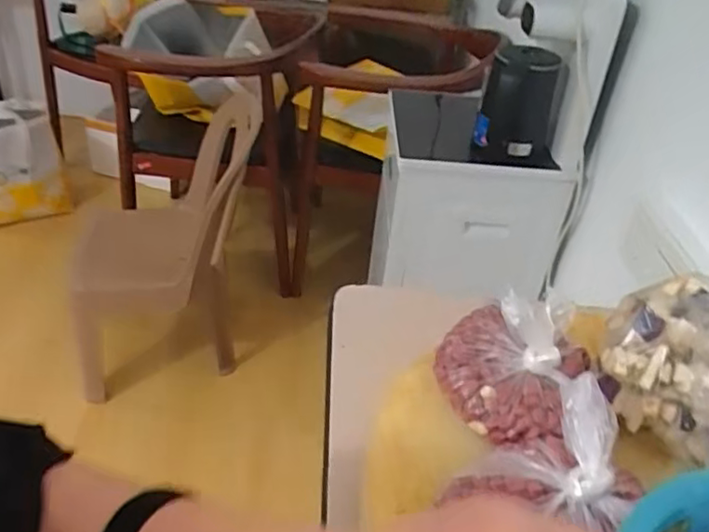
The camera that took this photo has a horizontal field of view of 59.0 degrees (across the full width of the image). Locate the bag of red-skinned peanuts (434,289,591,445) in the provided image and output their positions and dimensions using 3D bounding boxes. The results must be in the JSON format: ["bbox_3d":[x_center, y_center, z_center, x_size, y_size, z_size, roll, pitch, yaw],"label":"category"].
[{"bbox_3d":[0.121,0.068,0.478,0.105,0.069,0.107,19,38,16],"label":"bag of red-skinned peanuts"}]

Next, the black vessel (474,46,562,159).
[{"bbox_3d":[0.279,-0.271,1.061,0.120,0.171,0.093,16,37,12],"label":"black vessel"}]

